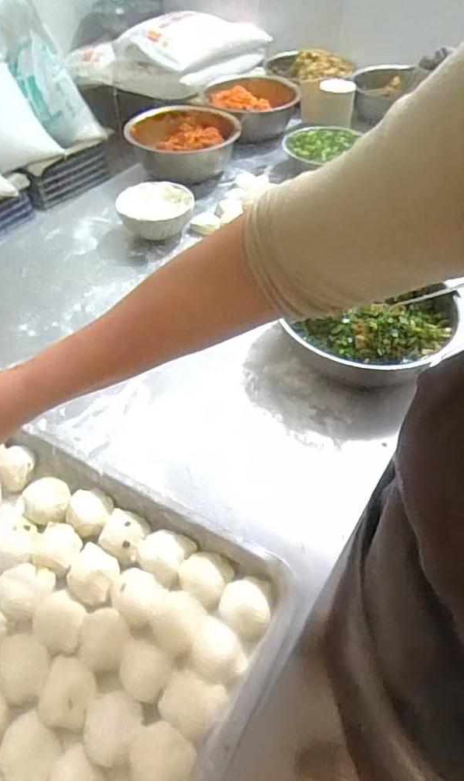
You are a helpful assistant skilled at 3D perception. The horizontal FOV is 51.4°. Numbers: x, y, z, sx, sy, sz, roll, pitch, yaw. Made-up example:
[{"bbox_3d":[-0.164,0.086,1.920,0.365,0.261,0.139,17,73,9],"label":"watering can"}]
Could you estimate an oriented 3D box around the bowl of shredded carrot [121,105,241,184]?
[{"bbox_3d":[-0.105,-0.535,1.077,0.242,0.112,0.193,-14,52,-11],"label":"bowl of shredded carrot"}]

